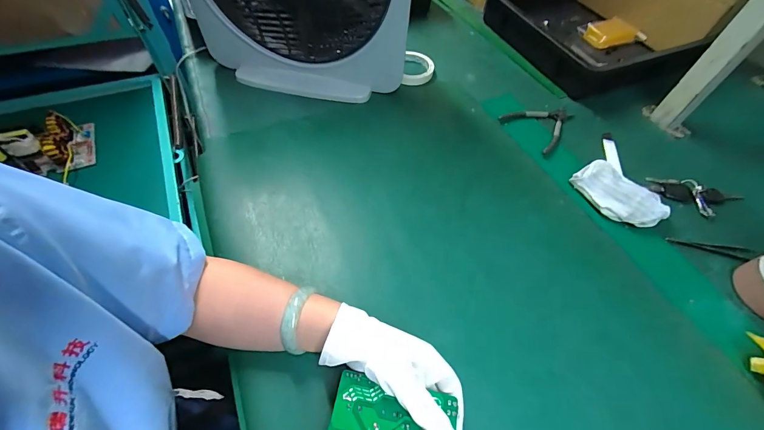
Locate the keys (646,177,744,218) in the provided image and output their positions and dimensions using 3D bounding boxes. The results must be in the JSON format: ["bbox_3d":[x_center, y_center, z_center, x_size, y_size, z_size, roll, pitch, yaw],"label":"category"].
[{"bbox_3d":[0.510,-0.029,0.539,0.146,0.018,0.057,13,55,4],"label":"keys"}]

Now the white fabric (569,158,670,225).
[{"bbox_3d":[0.355,-0.029,0.512,0.069,0.032,0.124,-32,63,-23],"label":"white fabric"}]

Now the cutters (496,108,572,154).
[{"bbox_3d":[0.296,-0.171,0.620,0.136,0.007,0.106,-33,64,-24],"label":"cutters"}]

